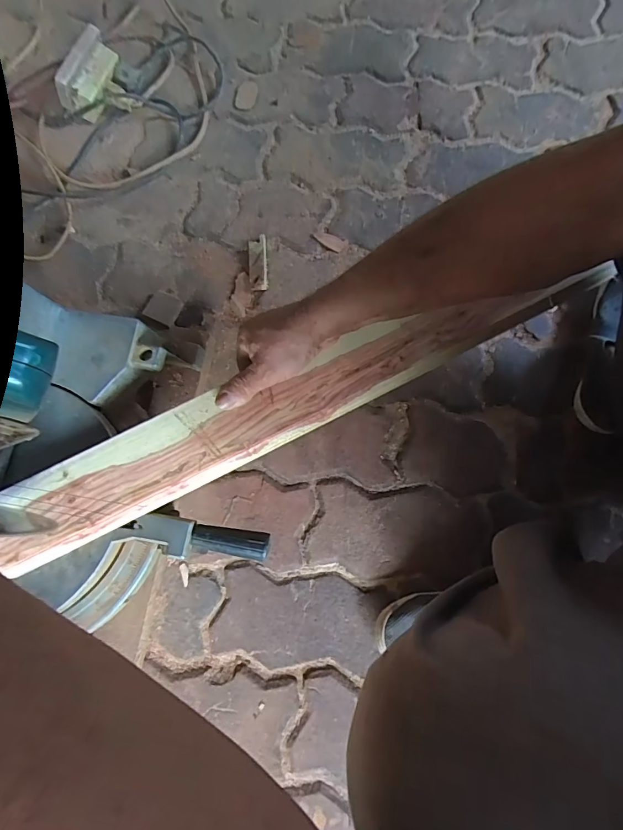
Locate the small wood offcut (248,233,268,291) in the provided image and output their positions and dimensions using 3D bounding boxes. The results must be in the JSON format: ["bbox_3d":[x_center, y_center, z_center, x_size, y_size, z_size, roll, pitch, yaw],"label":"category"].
[{"bbox_3d":[-0.079,-0.226,0.616,0.027,0.013,0.082,-4,77,-1],"label":"small wood offcut"}]

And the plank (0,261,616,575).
[{"bbox_3d":[-0.010,-0.019,0.435,0.632,0.024,0.082,-24,79,-4],"label":"plank"}]

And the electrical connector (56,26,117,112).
[{"bbox_3d":[-0.349,-0.531,0.645,0.032,0.054,0.115,13,76,45],"label":"electrical connector"}]

